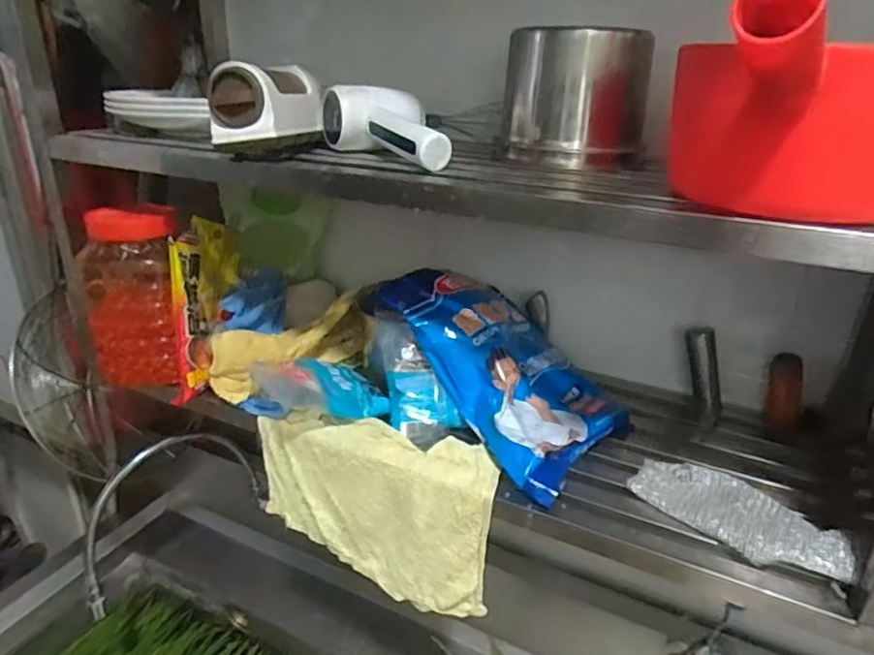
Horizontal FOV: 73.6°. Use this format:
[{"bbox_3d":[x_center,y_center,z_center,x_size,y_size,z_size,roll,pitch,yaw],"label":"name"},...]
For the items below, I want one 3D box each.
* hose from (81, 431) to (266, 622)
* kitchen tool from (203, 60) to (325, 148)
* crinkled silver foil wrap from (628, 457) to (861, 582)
[{"bbox_3d":[-0.409,0.268,0.904,0.052,0.198,0.303,16,28,28],"label":"hose"},{"bbox_3d":[-0.166,-0.219,0.576,0.070,0.068,0.129,5,25,7],"label":"kitchen tool"},{"bbox_3d":[0.270,0.164,0.525,0.077,0.030,0.178,-16,30,-34],"label":"crinkled silver foil wrap"}]

